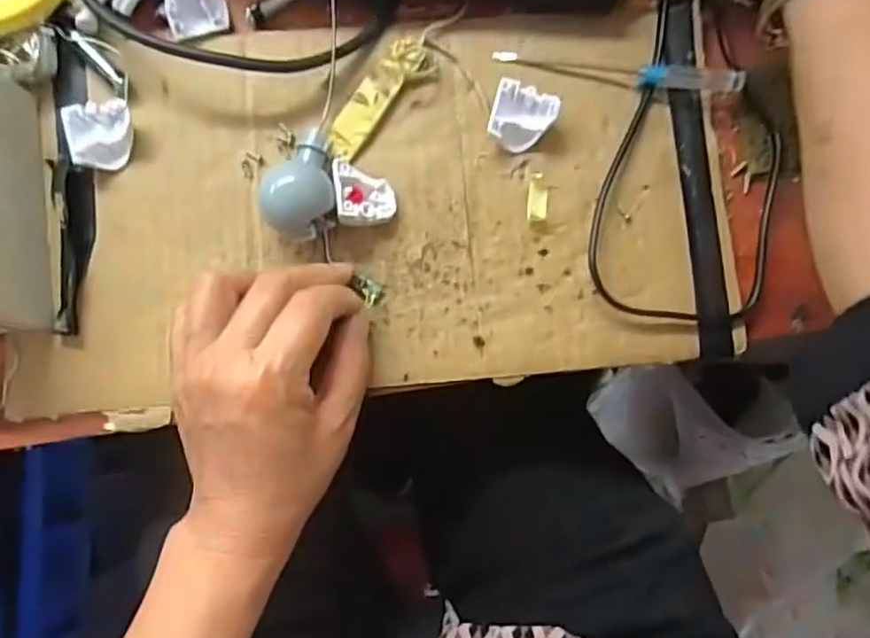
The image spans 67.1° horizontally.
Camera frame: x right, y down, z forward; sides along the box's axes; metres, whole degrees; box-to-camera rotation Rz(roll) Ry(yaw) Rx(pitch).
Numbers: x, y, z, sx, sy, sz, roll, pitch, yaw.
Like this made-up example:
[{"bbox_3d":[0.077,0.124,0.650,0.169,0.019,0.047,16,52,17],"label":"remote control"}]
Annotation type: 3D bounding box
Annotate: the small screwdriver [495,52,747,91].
[{"bbox_3d":[0.094,-0.129,0.340,0.125,0.016,0.012,7,82,1],"label":"small screwdriver"}]

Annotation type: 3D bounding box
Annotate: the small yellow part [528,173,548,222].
[{"bbox_3d":[0.053,-0.063,0.338,0.010,0.004,0.024,5,82,0],"label":"small yellow part"}]

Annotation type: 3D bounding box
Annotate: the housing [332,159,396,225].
[{"bbox_3d":[-0.037,-0.062,0.330,0.032,0.011,0.030,-2,79,-34],"label":"housing"}]

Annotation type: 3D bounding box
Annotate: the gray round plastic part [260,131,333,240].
[{"bbox_3d":[-0.063,-0.064,0.323,0.032,0.028,0.052,28,83,3],"label":"gray round plastic part"}]

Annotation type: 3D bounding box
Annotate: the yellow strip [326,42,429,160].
[{"bbox_3d":[-0.031,-0.114,0.339,0.020,0.009,0.069,39,84,5],"label":"yellow strip"}]

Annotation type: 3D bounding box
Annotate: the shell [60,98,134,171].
[{"bbox_3d":[-0.167,-0.091,0.328,0.031,0.017,0.030,-5,82,-1],"label":"shell"}]

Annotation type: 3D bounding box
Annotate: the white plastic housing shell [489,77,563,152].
[{"bbox_3d":[0.045,-0.102,0.335,0.031,0.018,0.028,13,82,1],"label":"white plastic housing shell"}]

